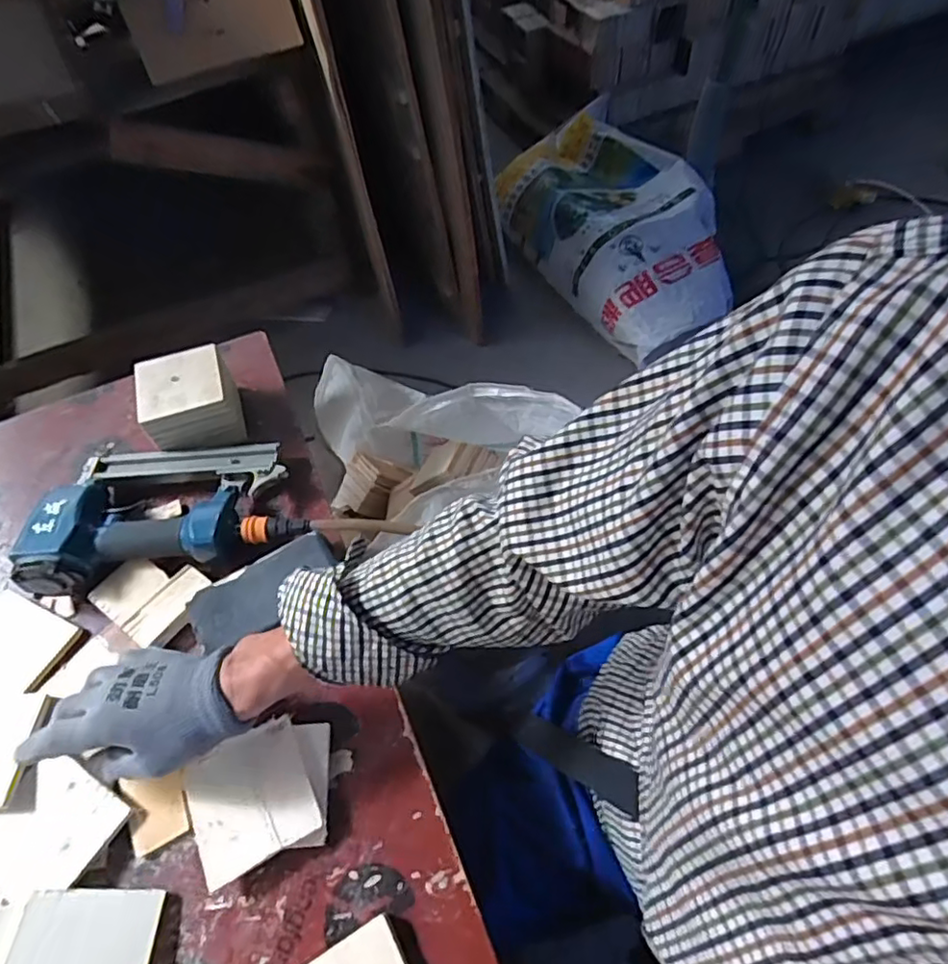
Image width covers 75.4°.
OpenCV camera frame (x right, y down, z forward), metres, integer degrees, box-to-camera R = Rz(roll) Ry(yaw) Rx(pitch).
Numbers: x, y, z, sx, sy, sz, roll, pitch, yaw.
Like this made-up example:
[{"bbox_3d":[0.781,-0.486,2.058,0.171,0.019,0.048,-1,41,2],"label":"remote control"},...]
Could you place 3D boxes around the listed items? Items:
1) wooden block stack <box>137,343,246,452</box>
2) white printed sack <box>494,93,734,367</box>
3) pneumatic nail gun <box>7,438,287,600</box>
[{"bbox_3d":[-0.312,-0.087,0.682,0.096,0.078,0.090,-21,59,-11],"label":"wooden block stack"},{"bbox_3d":[0.365,-0.715,1.687,0.432,0.230,0.755,-30,60,-14],"label":"white printed sack"},{"bbox_3d":[-0.317,0.021,0.622,0.235,0.060,0.146,-12,58,-6],"label":"pneumatic nail gun"}]

